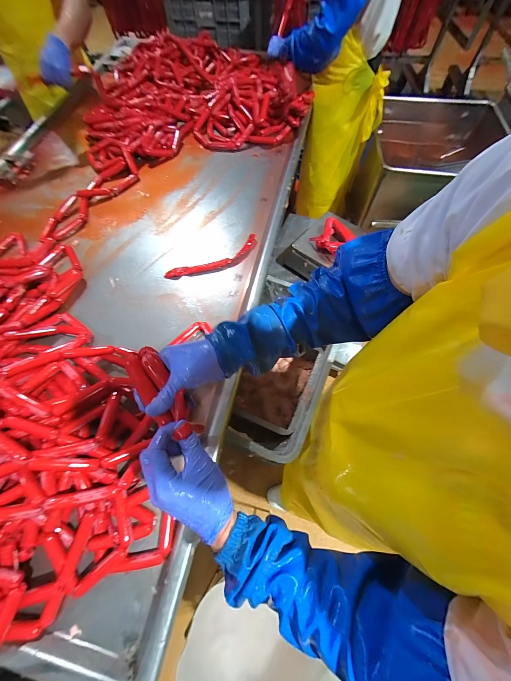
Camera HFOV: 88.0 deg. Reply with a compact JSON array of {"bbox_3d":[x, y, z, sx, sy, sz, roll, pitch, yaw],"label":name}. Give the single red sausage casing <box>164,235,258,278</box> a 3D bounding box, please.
[{"bbox_3d":[-0.123,-0.244,0.807,0.301,0.019,0.070,-27,66,-12],"label":"single red sausage casing"}]

